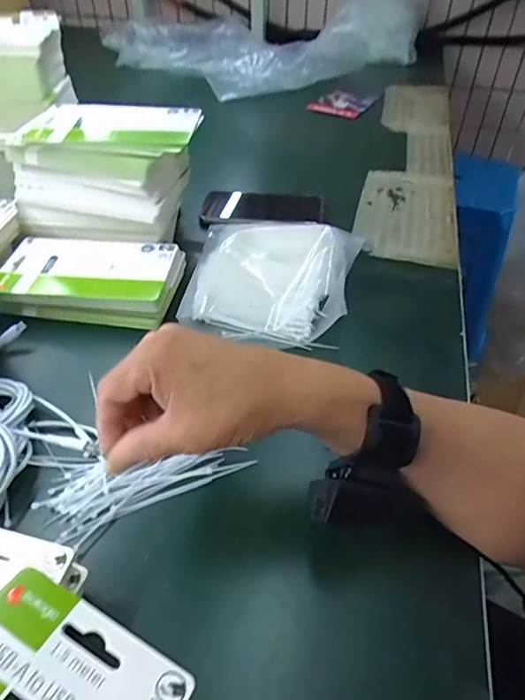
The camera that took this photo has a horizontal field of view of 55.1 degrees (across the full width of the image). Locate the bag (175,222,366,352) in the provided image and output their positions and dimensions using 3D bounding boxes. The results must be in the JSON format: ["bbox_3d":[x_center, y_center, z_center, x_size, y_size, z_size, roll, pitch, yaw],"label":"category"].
[{"bbox_3d":[0.011,-0.087,0.561,0.182,0.055,0.193,8,45,6],"label":"bag"}]

